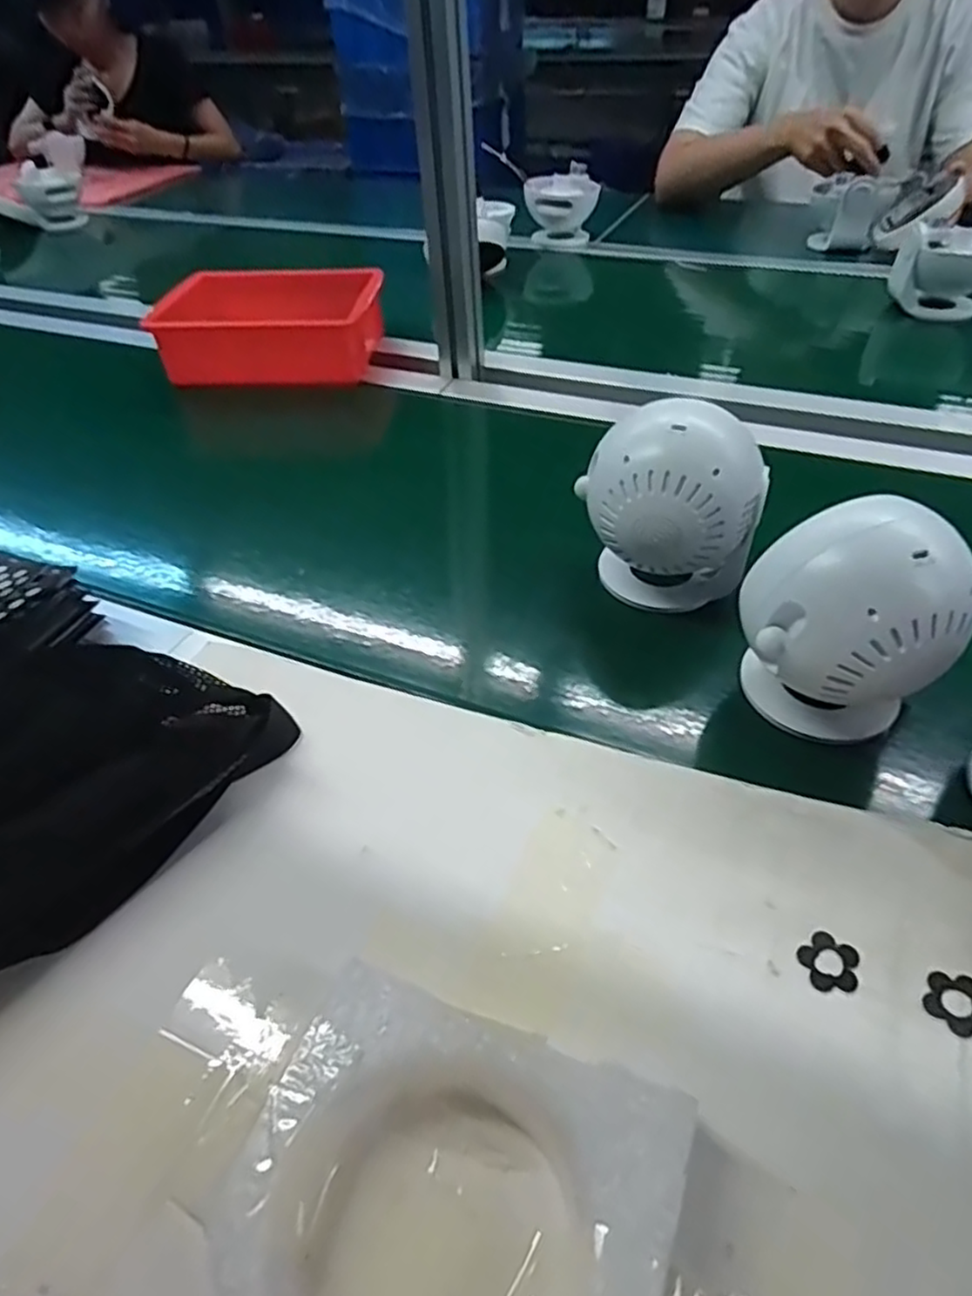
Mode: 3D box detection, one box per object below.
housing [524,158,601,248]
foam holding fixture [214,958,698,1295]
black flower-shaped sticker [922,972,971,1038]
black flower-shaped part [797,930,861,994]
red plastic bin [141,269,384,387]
[{"bbox_3d":[0.117,-0.690,1.097,0.110,0.104,0.045,-2,42,-9],"label":"housing"},{"bbox_3d":[-0.017,0.208,0.240,0.145,0.038,0.140,14,47,16],"label":"foam holding fixture"},{"bbox_3d":[0.207,0.155,0.305,0.026,0.004,0.025,-6,45,-3],"label":"black flower-shaped sticker"},{"bbox_3d":[0.160,0.145,0.321,0.026,0.004,0.026,-1,45,1],"label":"black flower-shaped part"},{"bbox_3d":[-0.244,-0.370,0.809,0.238,0.082,0.148,-2,42,-9],"label":"red plastic bin"}]

